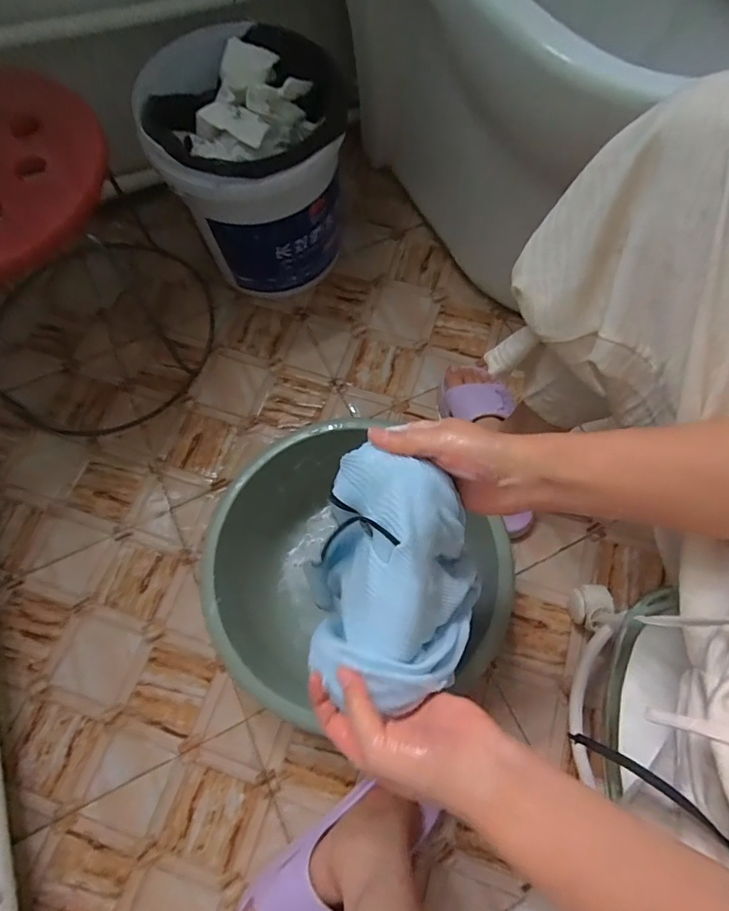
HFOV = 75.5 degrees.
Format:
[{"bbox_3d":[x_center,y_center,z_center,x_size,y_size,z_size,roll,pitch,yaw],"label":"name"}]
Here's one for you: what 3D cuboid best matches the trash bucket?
[{"bbox_3d":[-0.151,-0.403,0.708,0.254,0.277,0.237,-1,68,1],"label":"trash bucket"}]

